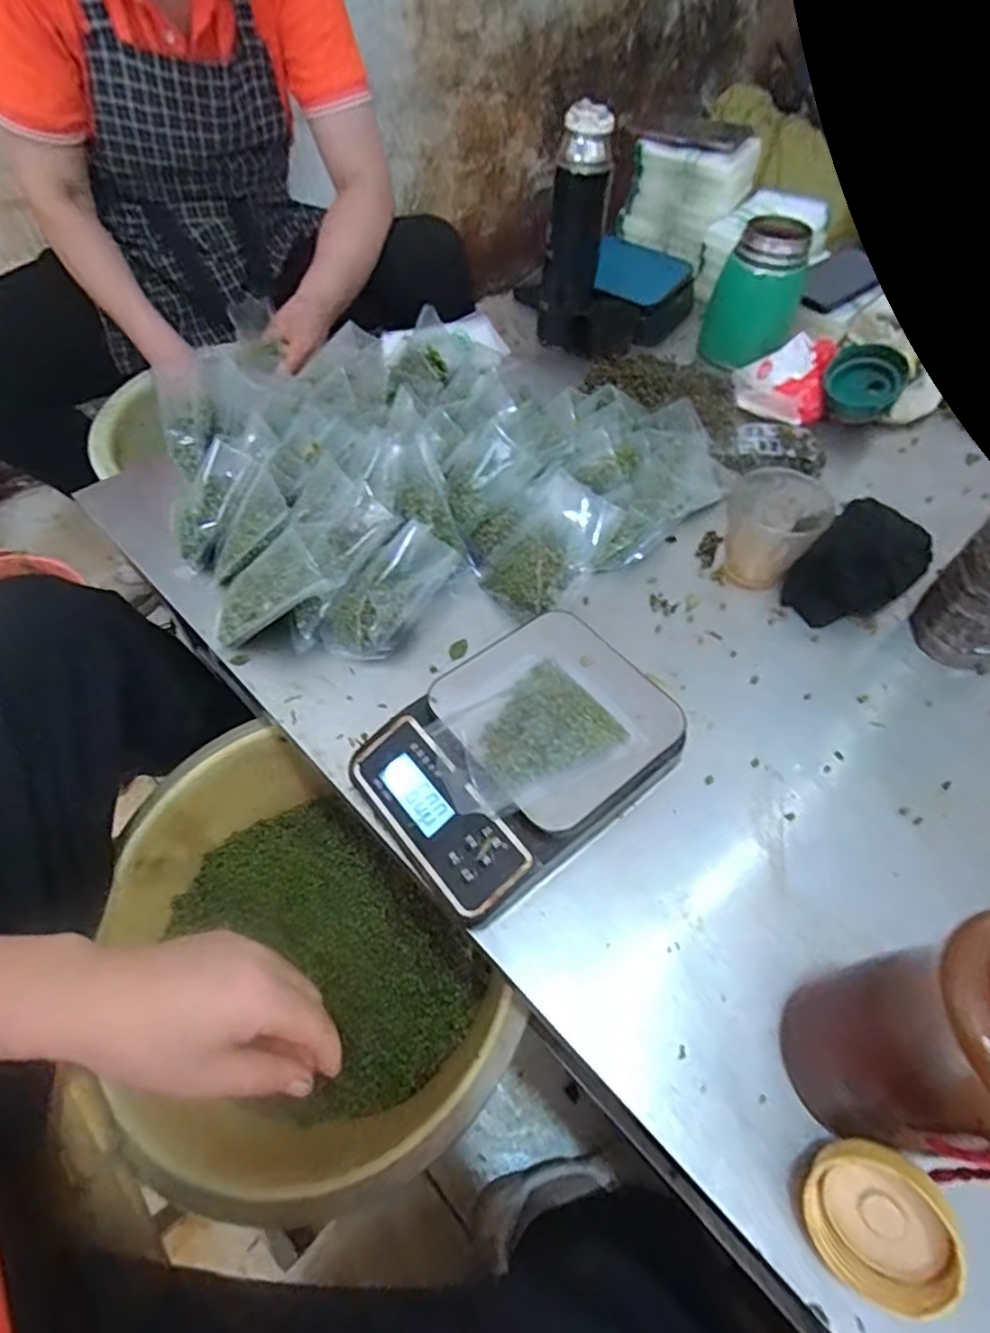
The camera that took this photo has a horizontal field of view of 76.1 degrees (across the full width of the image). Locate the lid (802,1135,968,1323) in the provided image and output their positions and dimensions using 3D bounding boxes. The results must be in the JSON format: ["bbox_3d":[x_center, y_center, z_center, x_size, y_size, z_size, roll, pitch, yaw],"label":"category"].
[{"bbox_3d":[0.193,0.280,0.316,0.066,0.022,0.067,-10,70,29],"label":"lid"}]

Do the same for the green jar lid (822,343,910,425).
[{"bbox_3d":[0.451,-0.348,0.770,0.086,0.024,0.091,1,92,16],"label":"green jar lid"}]

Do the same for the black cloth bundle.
[{"bbox_3d":[0.336,-0.092,0.588,0.112,0.064,0.086,-36,64,-23],"label":"black cloth bundle"}]

